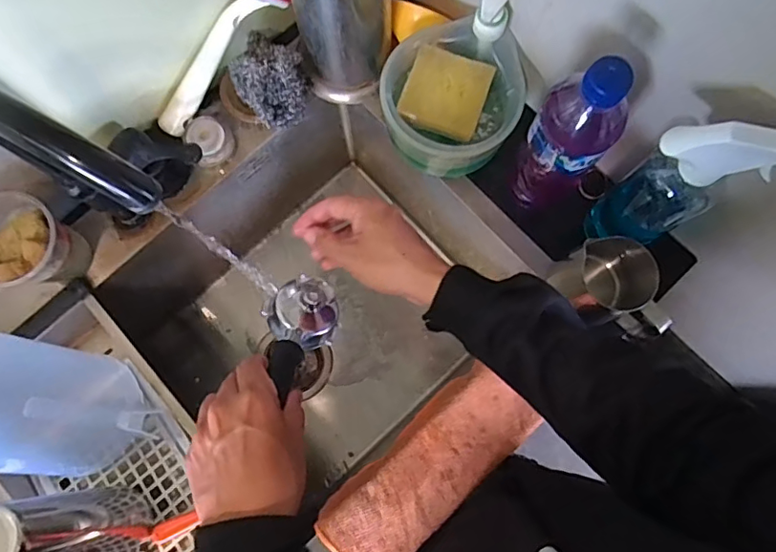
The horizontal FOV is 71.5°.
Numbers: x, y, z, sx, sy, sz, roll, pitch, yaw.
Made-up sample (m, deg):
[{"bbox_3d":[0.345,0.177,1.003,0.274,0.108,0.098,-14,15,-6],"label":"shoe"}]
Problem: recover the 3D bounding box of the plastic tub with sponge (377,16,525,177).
[{"bbox_3d":[0.065,-0.182,0.559,0.137,0.082,0.134,0,78,1],"label":"plastic tub with sponge"}]

